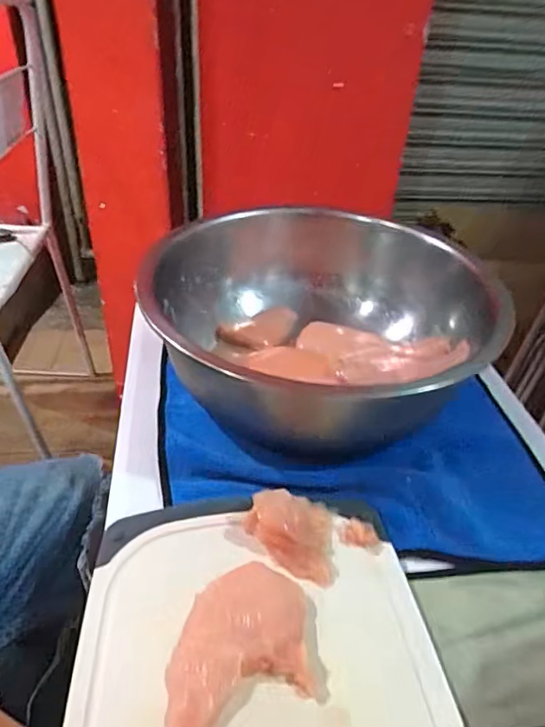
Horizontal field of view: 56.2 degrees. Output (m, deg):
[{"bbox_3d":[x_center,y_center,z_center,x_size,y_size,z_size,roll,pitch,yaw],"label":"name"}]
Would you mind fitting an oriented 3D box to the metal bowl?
[{"bbox_3d":[0.043,-0.056,0.572,0.316,0.129,0.327,2,37,-2],"label":"metal bowl"}]

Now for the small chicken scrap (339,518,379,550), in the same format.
[{"bbox_3d":[0.070,0.138,0.413,0.030,0.008,0.022,12,37,11],"label":"small chicken scrap"}]

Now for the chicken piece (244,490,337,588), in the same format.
[{"bbox_3d":[0.015,0.131,0.401,0.070,0.028,0.065,7,37,4],"label":"chicken piece"}]

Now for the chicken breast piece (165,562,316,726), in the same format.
[{"bbox_3d":[-0.023,0.182,0.340,0.093,0.019,0.095,-5,38,-12],"label":"chicken breast piece"}]

